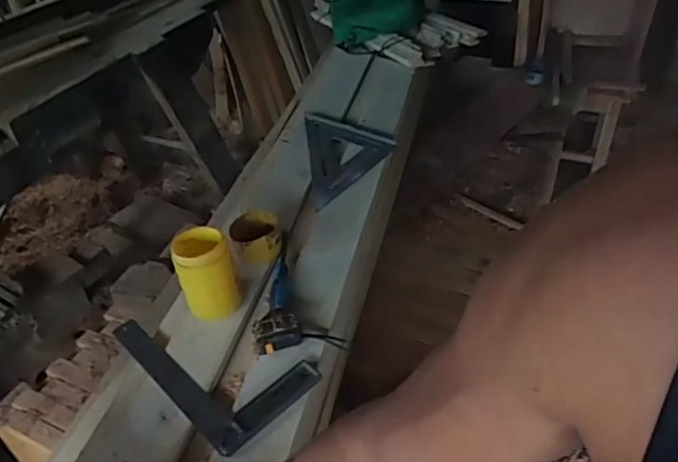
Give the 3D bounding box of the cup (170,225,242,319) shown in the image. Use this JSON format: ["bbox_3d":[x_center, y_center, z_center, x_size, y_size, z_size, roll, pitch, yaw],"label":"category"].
[{"bbox_3d":[-0.231,0.075,0.995,0.099,0.140,0.092,-13,40,-11],"label":"cup"}]

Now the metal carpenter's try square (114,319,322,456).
[{"bbox_3d":[-0.207,0.198,0.931,0.186,0.011,0.340,-33,48,-32],"label":"metal carpenter's try square"}]

